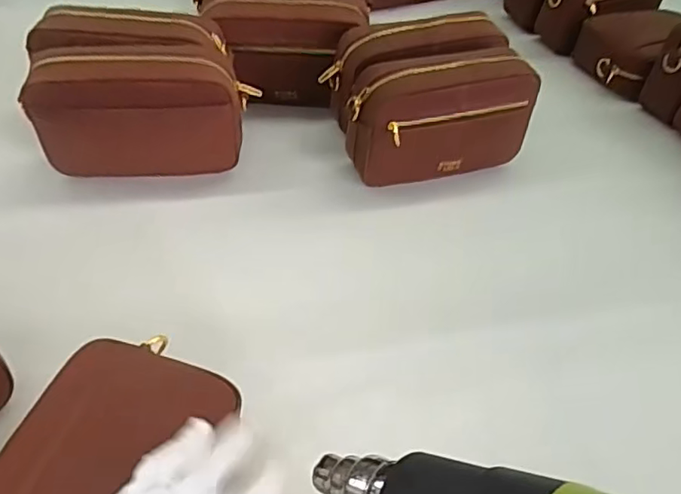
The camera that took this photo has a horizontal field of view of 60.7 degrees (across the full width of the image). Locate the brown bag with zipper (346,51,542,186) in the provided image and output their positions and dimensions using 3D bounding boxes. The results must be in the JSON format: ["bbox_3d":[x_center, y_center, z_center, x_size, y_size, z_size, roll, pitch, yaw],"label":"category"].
[{"bbox_3d":[0.103,-0.137,0.604,0.200,0.124,0.058,-10,49,-15],"label":"brown bag with zipper"}]

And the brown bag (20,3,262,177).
[{"bbox_3d":[-0.202,-0.163,0.601,0.203,0.118,0.133,0,47,-6],"label":"brown bag"}]

